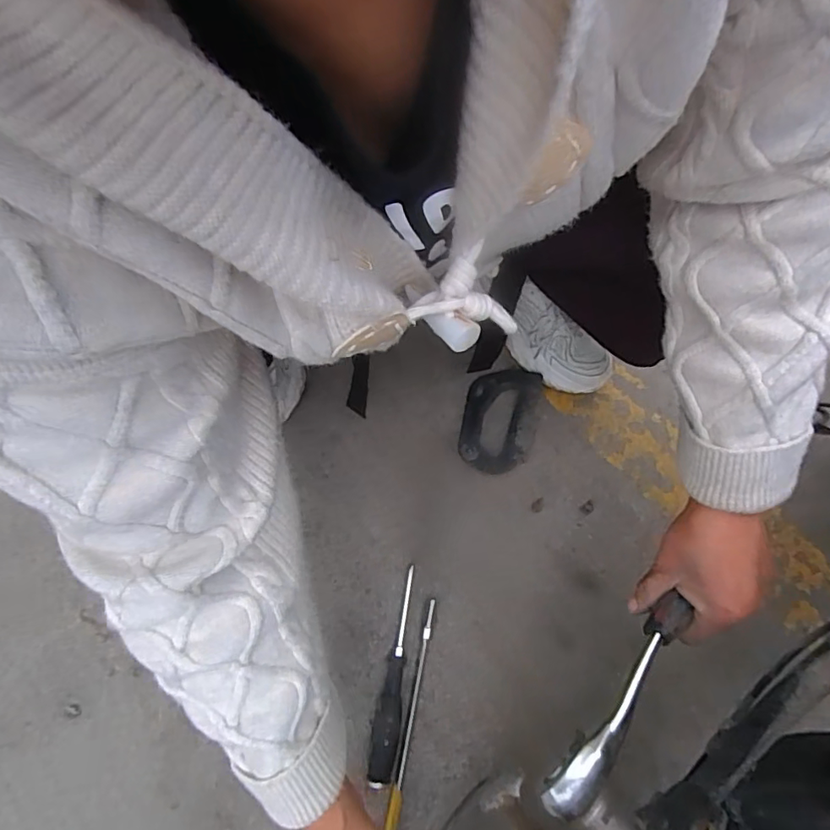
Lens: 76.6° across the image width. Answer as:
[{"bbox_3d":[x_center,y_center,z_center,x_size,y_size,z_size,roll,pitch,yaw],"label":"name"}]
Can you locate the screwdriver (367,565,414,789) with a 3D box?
[{"bbox_3d":[-0.020,0.277,0.573,0.028,0.026,0.214,11,62,1],"label":"screwdriver"}]

